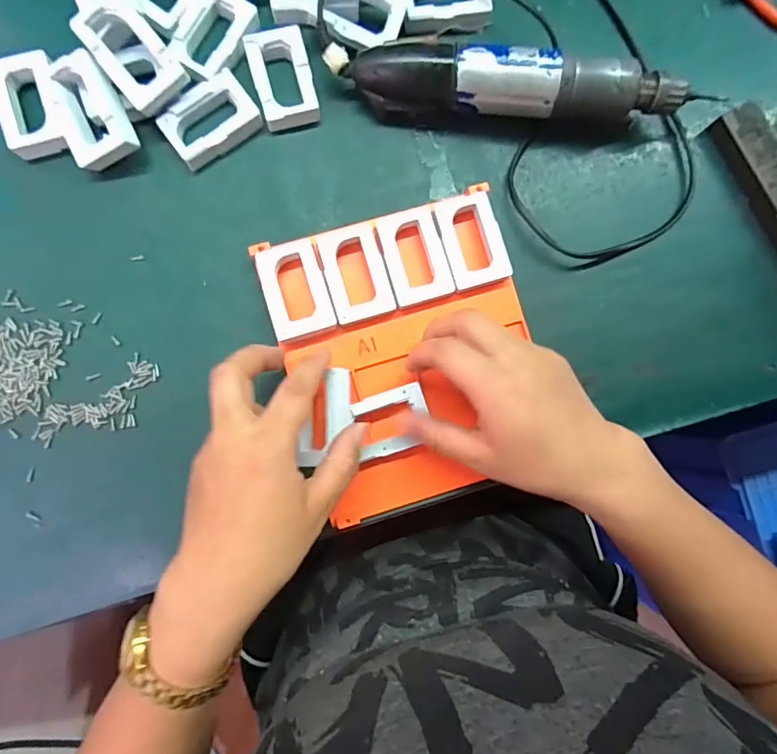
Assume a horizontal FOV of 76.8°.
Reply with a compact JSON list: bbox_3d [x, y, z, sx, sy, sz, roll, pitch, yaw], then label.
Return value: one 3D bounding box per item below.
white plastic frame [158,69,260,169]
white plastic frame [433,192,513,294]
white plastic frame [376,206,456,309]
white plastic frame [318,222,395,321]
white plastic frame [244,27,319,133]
[{"bbox_3d":[-0.120,-0.172,0.332,0.059,0.017,0.041,-37,89,-4],"label":"white plastic frame"},{"bbox_3d":[0.056,-0.091,0.326,0.039,0.004,0.061,-15,87,-3],"label":"white plastic frame"},{"bbox_3d":[0.018,-0.080,0.322,0.040,0.004,0.061,-16,87,-4],"label":"white plastic frame"},{"bbox_3d":[-0.021,-0.067,0.321,0.039,0.004,0.059,-16,88,-5],"label":"white plastic frame"},{"bbox_3d":[-0.071,-0.203,0.337,0.039,0.017,0.062,-16,87,-4],"label":"white plastic frame"}]

